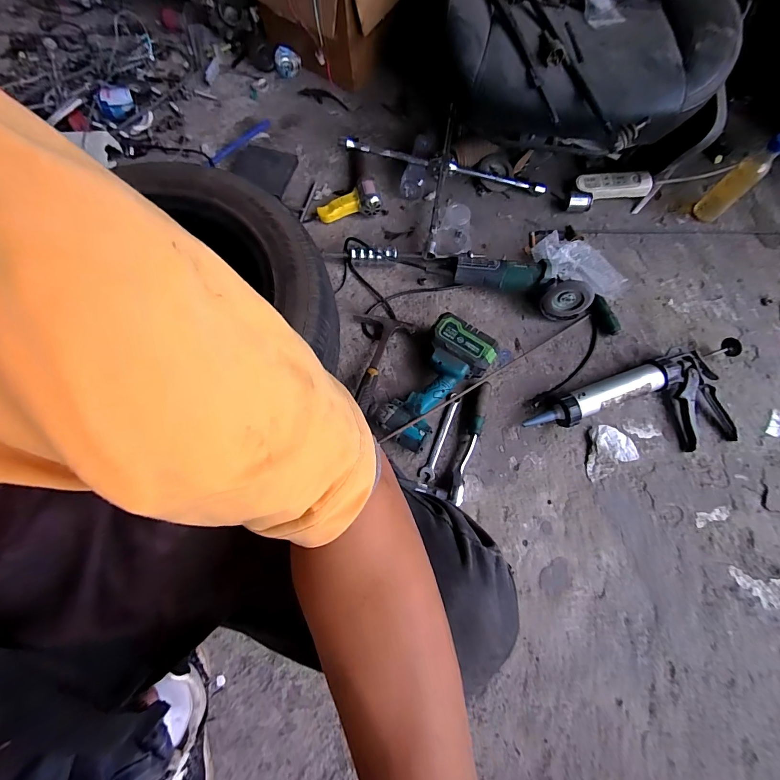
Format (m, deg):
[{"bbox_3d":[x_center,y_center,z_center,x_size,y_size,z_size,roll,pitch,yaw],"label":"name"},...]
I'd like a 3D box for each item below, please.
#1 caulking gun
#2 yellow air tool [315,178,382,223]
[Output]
[{"bbox_3d":[0.481,0.034,0.714,0.437,0.066,0.177,-12,71,-3],"label":"caulking gun"},{"bbox_3d":[-0.096,-0.437,0.878,0.149,0.056,0.074,-6,71,-1],"label":"yellow air tool"}]

